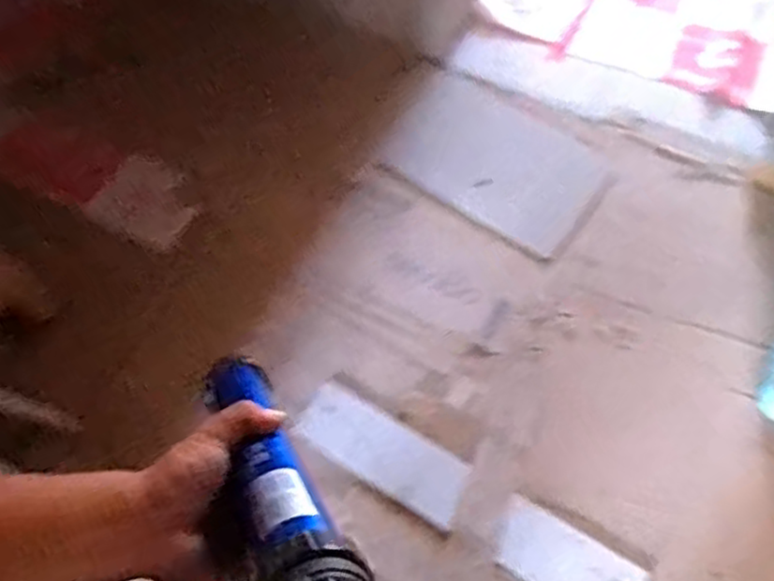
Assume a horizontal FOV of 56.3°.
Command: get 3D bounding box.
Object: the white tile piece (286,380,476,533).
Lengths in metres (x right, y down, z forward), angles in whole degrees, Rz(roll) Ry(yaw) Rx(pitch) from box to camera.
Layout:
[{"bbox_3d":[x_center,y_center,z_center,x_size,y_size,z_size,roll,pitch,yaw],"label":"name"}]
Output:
[{"bbox_3d":[-0.010,0.362,1.613,0.395,0.016,0.149,29,74,12],"label":"white tile piece"}]

